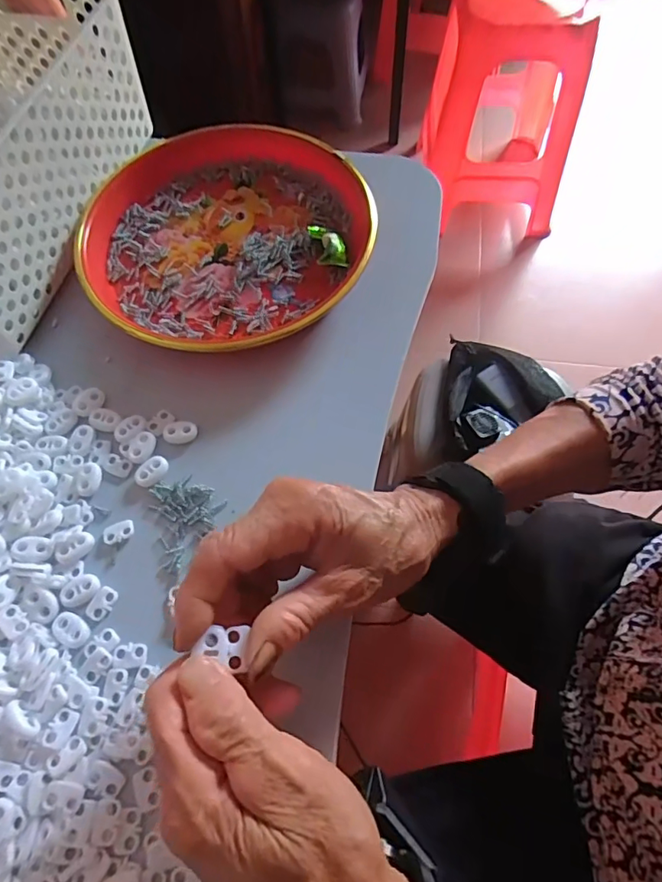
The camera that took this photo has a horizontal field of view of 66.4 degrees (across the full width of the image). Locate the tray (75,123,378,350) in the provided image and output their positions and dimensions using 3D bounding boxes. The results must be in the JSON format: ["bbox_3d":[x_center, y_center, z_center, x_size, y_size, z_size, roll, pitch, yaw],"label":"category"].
[{"bbox_3d":[-0.083,-0.159,0.387,0.205,0.035,0.214,-1,64,1],"label":"tray"}]

